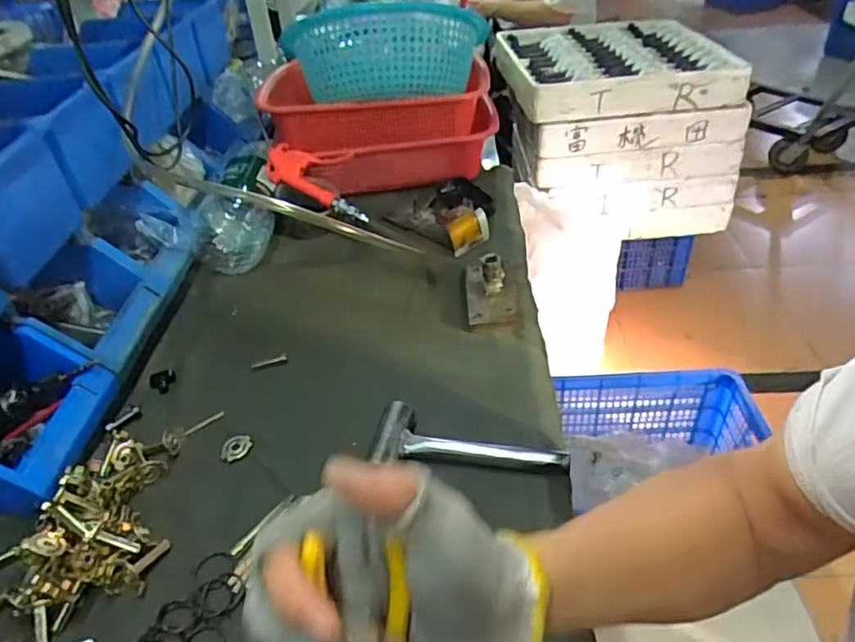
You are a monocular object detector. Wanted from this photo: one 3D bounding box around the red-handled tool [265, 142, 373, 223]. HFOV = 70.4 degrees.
[{"bbox_3d":[-0.147,-0.213,0.891,0.197,0.044,0.105,39,54,18],"label":"red-handled tool"}]

